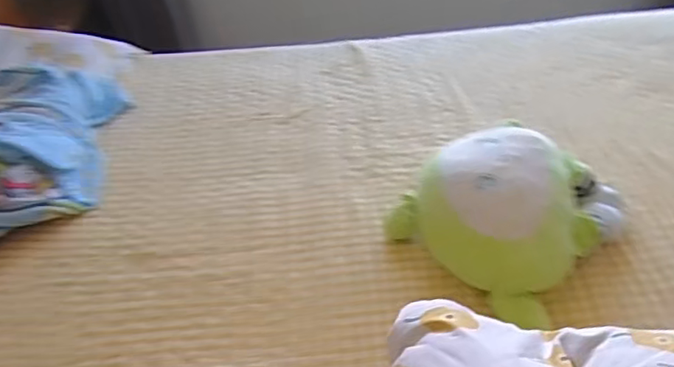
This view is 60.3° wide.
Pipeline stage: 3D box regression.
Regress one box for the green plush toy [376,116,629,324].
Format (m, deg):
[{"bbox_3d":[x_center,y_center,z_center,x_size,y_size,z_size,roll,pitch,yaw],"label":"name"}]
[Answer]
[{"bbox_3d":[0.315,0.033,1.007,0.342,0.130,0.315,-33,52,-26],"label":"green plush toy"}]

